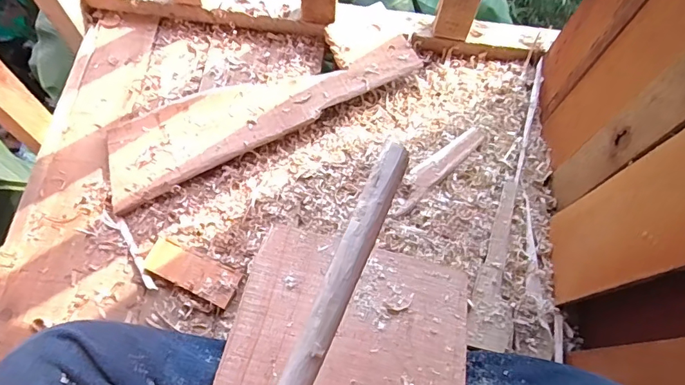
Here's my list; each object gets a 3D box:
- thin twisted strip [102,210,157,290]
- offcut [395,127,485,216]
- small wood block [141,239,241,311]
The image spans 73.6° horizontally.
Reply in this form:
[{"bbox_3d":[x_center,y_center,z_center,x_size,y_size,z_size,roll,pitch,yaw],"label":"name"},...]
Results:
[{"bbox_3d":[-0.268,0.071,0.580,0.018,0.006,0.125,-35,71,-15],"label":"thin twisted strip"},{"bbox_3d":[0.130,-0.035,0.627,0.169,0.013,0.035,-40,73,-16],"label":"offcut"},{"bbox_3d":[-0.184,0.098,0.567,0.117,0.015,0.046,23,68,9],"label":"small wood block"}]

